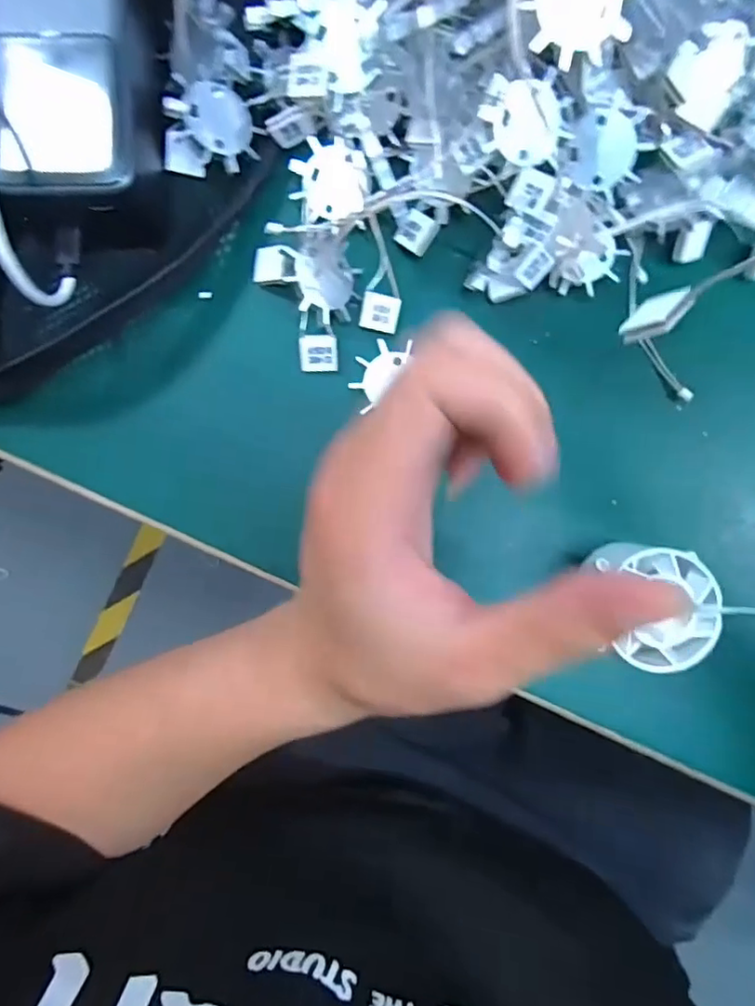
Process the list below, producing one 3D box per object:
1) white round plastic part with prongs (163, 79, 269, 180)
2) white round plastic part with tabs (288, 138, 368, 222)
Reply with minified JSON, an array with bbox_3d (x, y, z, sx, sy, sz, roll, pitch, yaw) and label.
[{"bbox_3d":[-0.073,-0.161,0.253,0.039,0.020,0.033,8,92,-31],"label":"white round plastic part with prongs"},{"bbox_3d":[-0.022,-0.142,0.256,0.032,0.011,0.031,-5,89,-1],"label":"white round plastic part with tabs"}]

